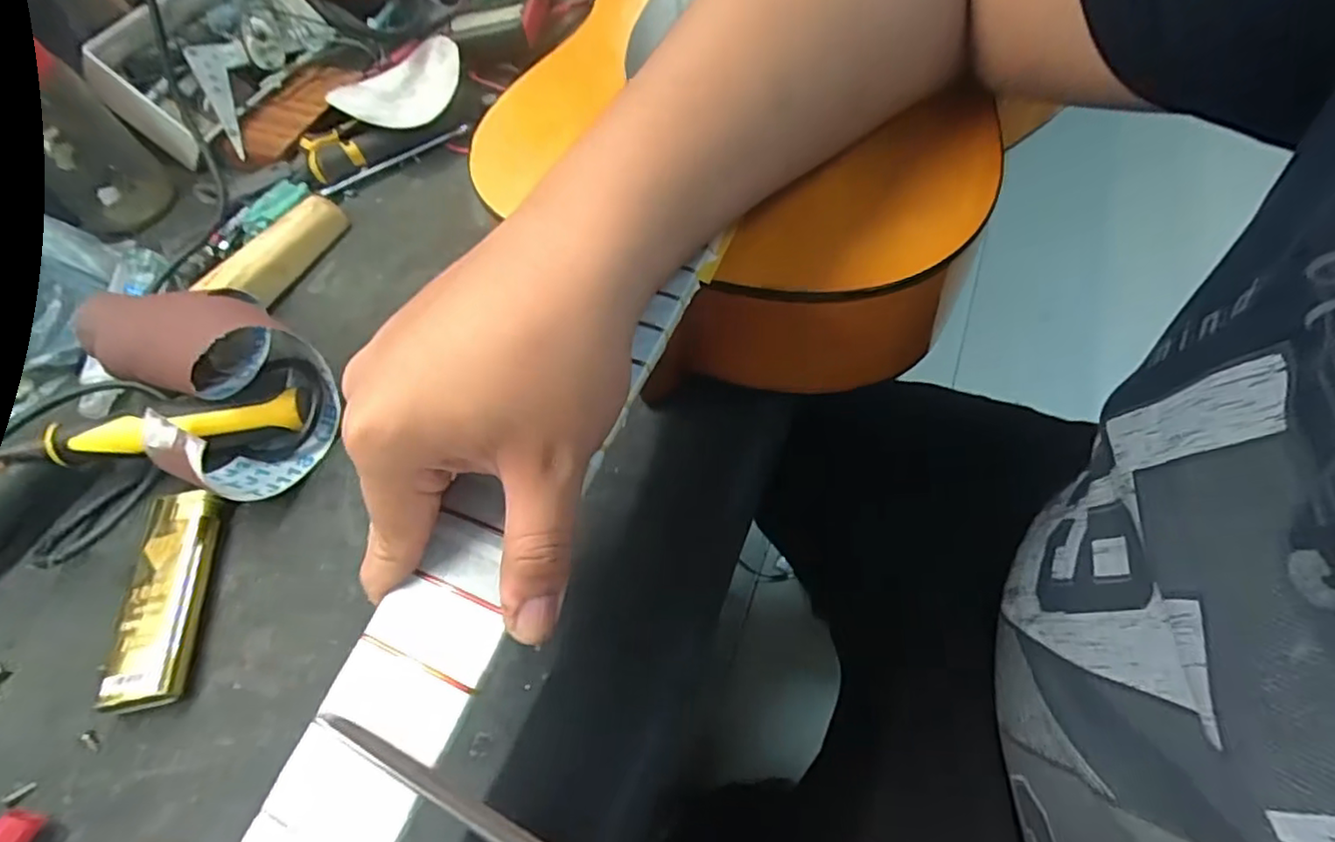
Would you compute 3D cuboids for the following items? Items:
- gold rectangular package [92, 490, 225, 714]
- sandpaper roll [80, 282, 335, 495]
[{"bbox_3d":[-0.257,0.088,0.316,0.034,0.016,0.108,-10,58,1],"label":"gold rectangular package"},{"bbox_3d":[-0.255,-0.022,0.348,0.114,0.075,0.095,28,65,22],"label":"sandpaper roll"}]

